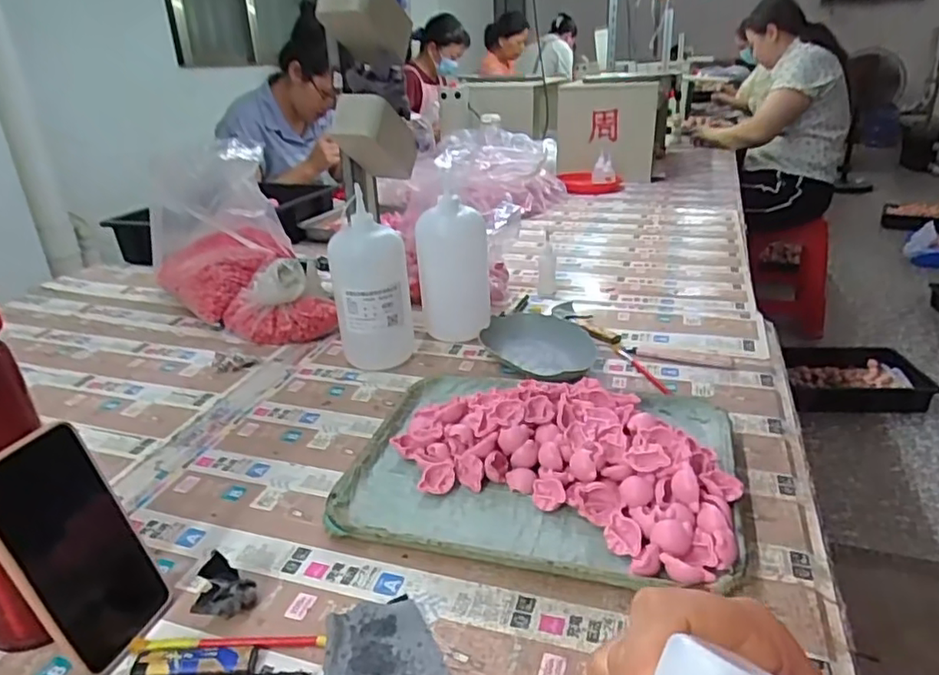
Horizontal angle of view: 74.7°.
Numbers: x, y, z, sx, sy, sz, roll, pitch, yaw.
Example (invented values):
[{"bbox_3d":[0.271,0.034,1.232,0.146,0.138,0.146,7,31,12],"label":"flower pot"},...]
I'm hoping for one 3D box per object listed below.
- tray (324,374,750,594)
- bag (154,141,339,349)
[{"bbox_3d":[0.064,0.105,0.576,0.340,0.053,0.254,5,26,17],"label":"tray"},{"bbox_3d":[-0.374,-0.152,0.947,0.174,0.250,0.407,-19,29,-30],"label":"bag"}]

